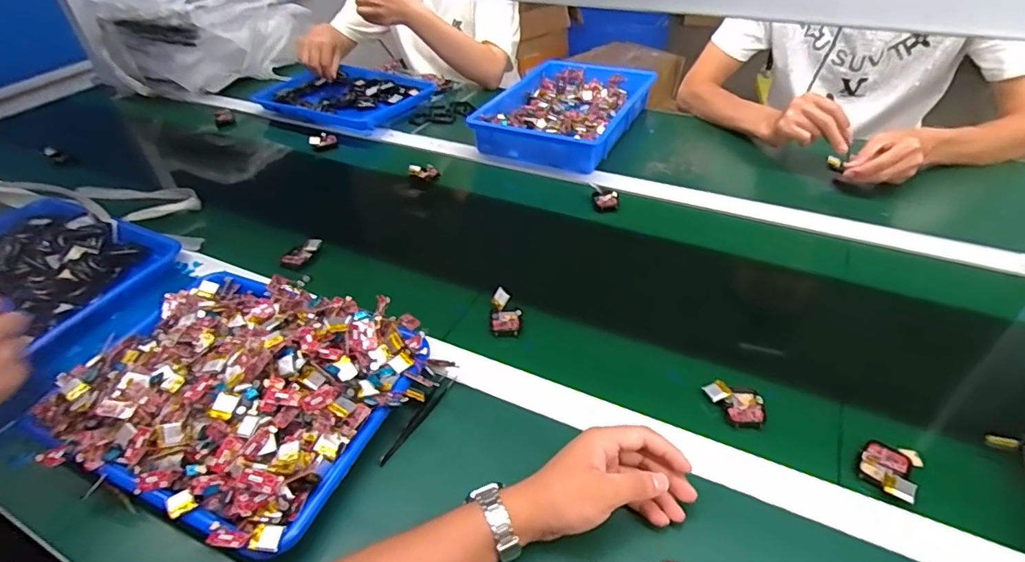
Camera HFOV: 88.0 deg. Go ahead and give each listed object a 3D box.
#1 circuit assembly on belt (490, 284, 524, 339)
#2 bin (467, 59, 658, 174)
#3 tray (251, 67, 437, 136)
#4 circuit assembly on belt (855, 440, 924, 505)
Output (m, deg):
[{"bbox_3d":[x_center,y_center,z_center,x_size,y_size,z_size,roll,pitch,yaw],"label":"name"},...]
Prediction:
[{"bbox_3d":[-0.008,0.035,0.627,0.037,0.026,0.057,-5,41,-3],"label":"circuit assembly on belt"},{"bbox_3d":[0.104,-0.326,1.019,0.262,0.061,0.344,15,44,19],"label":"bin"},{"bbox_3d":[-0.327,-0.393,1.098,0.313,0.031,0.256,18,45,22],"label":"tray"},{"bbox_3d":[0.335,0.162,0.468,0.043,0.012,0.064,30,50,32],"label":"circuit assembly on belt"}]

